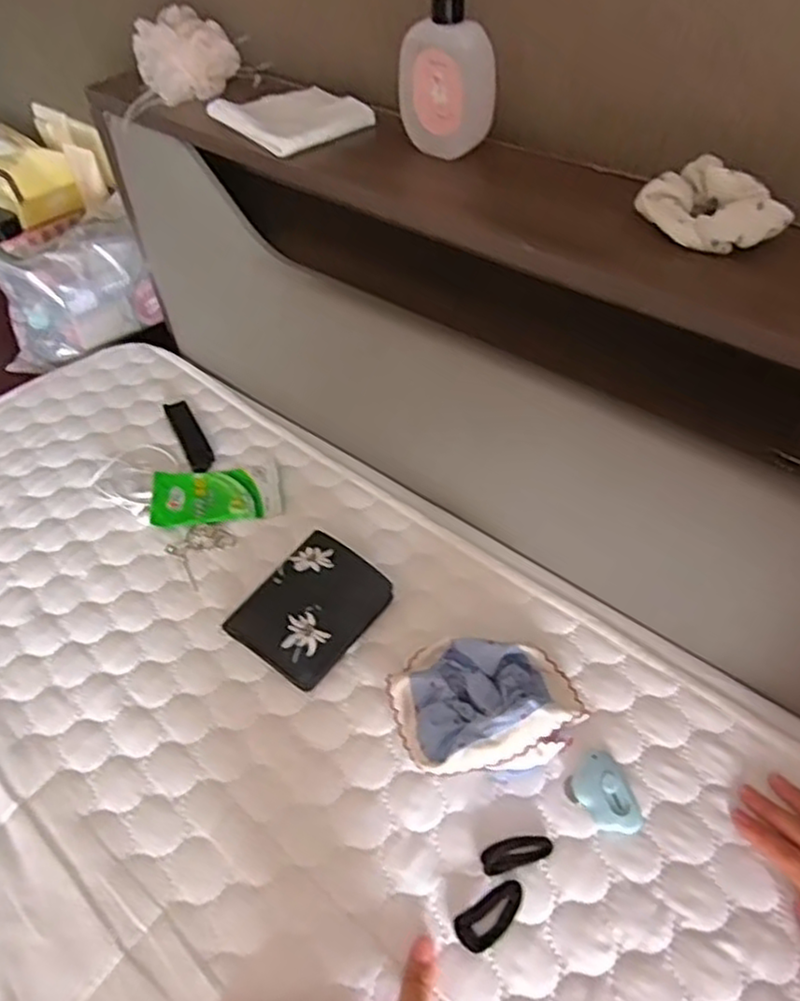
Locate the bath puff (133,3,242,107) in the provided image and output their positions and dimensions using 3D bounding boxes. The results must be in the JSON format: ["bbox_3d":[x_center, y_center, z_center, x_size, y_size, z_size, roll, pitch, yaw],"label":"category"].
[{"bbox_3d":[-0.195,-0.411,0.652,0.077,0.057,0.065,-28,53,-21],"label":"bath puff"}]

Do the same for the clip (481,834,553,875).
[{"bbox_3d":[0.077,0.232,0.470,0.047,0.004,0.018,-13,50,-8],"label":"clip"}]

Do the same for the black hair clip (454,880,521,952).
[{"bbox_3d":[0.059,0.263,0.449,0.050,0.004,0.024,-27,53,-19],"label":"black hair clip"}]

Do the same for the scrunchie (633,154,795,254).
[{"bbox_3d":[0.197,-0.184,0.445,0.062,0.028,0.083,-27,52,-20],"label":"scrunchie"}]

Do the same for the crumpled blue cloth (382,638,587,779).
[{"bbox_3d":[0.063,0.148,0.510,0.135,0.058,0.103,0,49,3],"label":"crumpled blue cloth"}]

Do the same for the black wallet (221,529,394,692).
[{"bbox_3d":[-0.072,0.087,0.582,0.093,0.036,0.112,30,57,26],"label":"black wallet"}]

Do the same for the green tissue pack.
[{"bbox_3d":[-0.176,-0.010,0.685,0.117,0.017,0.073,-9,49,-4],"label":"green tissue pack"}]

